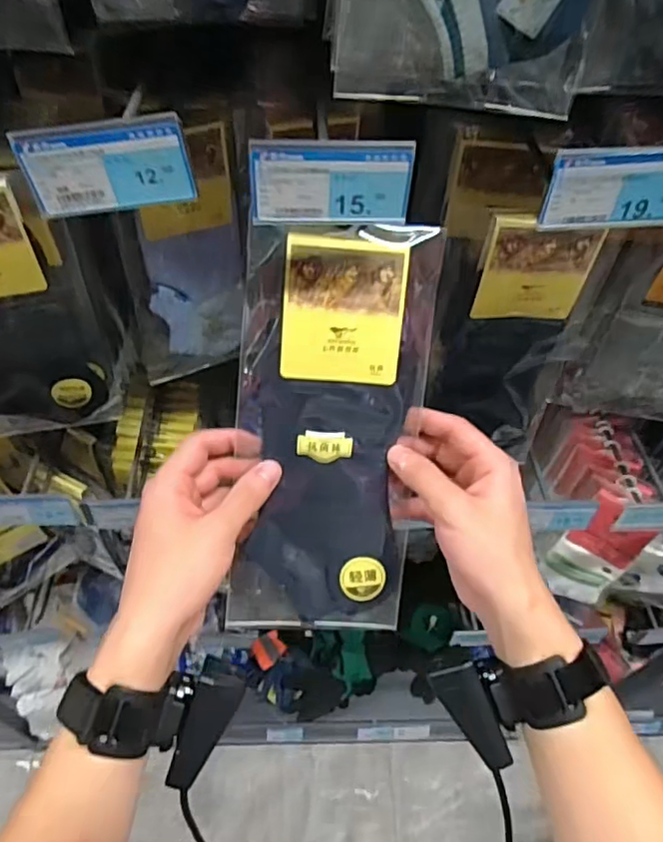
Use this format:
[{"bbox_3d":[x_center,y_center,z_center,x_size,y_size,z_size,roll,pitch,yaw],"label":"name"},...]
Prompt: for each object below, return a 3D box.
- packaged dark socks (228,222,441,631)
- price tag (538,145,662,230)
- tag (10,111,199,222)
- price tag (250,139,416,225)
[{"bbox_3d":[-0.002,0.013,0.405,0.118,0.272,0.012,4,13,0],"label":"packaged dark socks"},{"bbox_3d":[0.151,-0.121,0.316,0.079,0.043,0.006,-3,51,-7],"label":"price tag"},{"bbox_3d":[-0.111,-0.126,0.303,0.082,0.043,0.004,-7,47,2],"label":"tag"},{"bbox_3d":[0.000,-0.121,0.310,0.080,0.042,0.007,0,51,-4],"label":"price tag"}]

